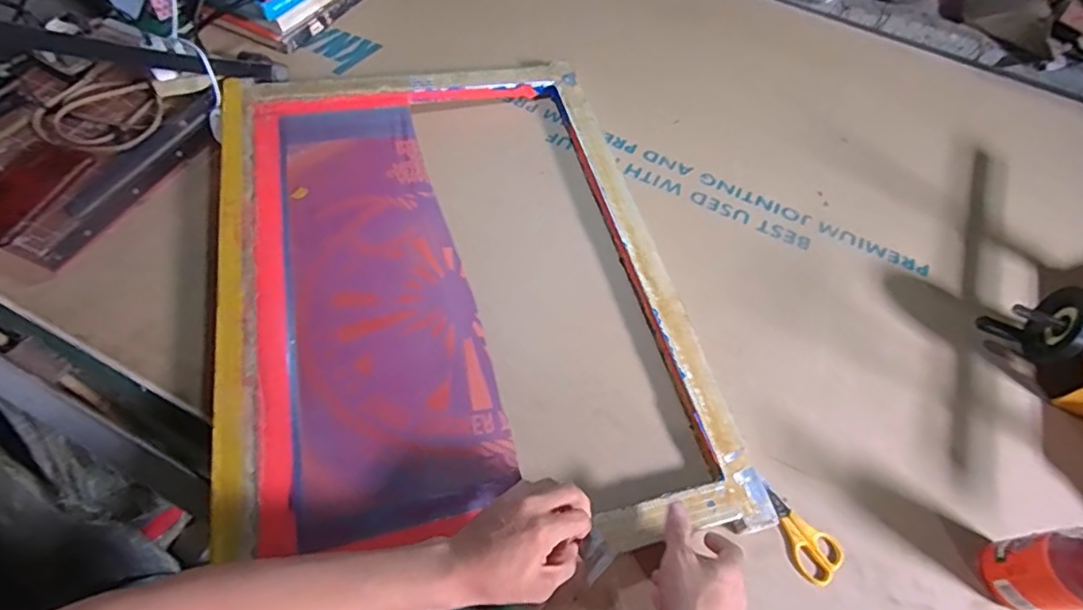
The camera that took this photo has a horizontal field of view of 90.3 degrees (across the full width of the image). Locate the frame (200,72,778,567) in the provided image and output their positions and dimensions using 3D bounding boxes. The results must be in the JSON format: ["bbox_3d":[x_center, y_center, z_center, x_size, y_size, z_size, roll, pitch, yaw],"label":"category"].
[{"bbox_3d":[-0.118,-0.048,0.680,0.542,0.037,0.731,-11,60,-11],"label":"frame"}]

